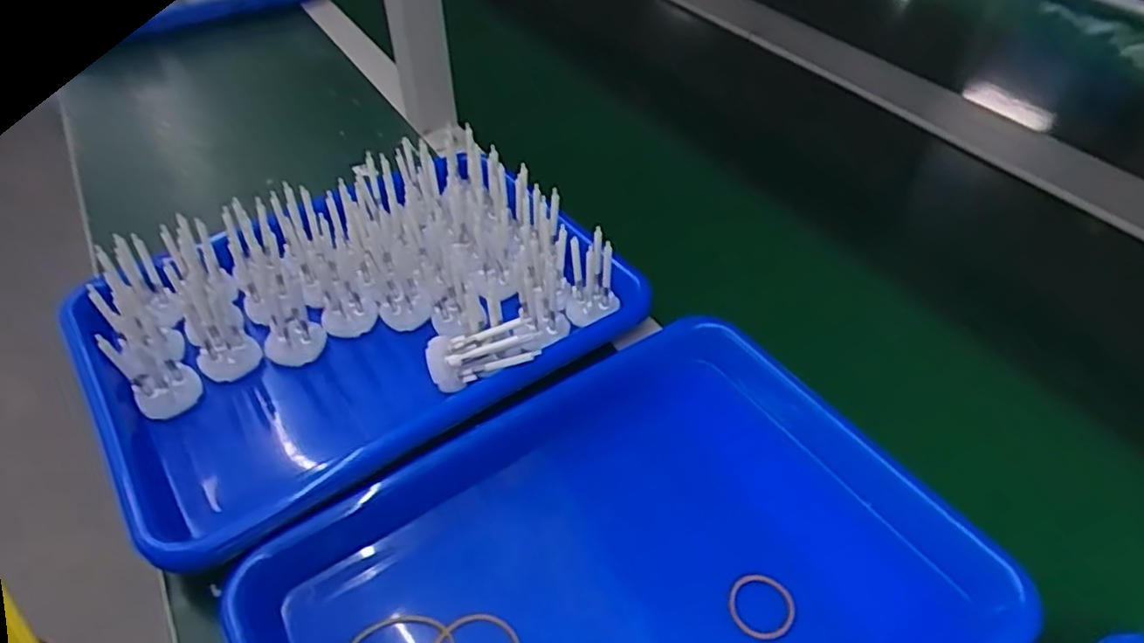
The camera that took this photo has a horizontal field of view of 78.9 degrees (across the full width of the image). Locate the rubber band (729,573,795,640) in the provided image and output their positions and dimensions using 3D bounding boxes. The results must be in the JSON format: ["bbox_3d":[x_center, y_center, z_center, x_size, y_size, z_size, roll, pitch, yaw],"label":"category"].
[{"bbox_3d":[0.097,0.144,0.354,0.032,0.006,0.034,1,50,-1],"label":"rubber band"}]

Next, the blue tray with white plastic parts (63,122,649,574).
[{"bbox_3d":[-0.143,-0.016,0.456,0.319,0.072,0.230,-29,52,-25],"label":"blue tray with white plastic parts"}]

